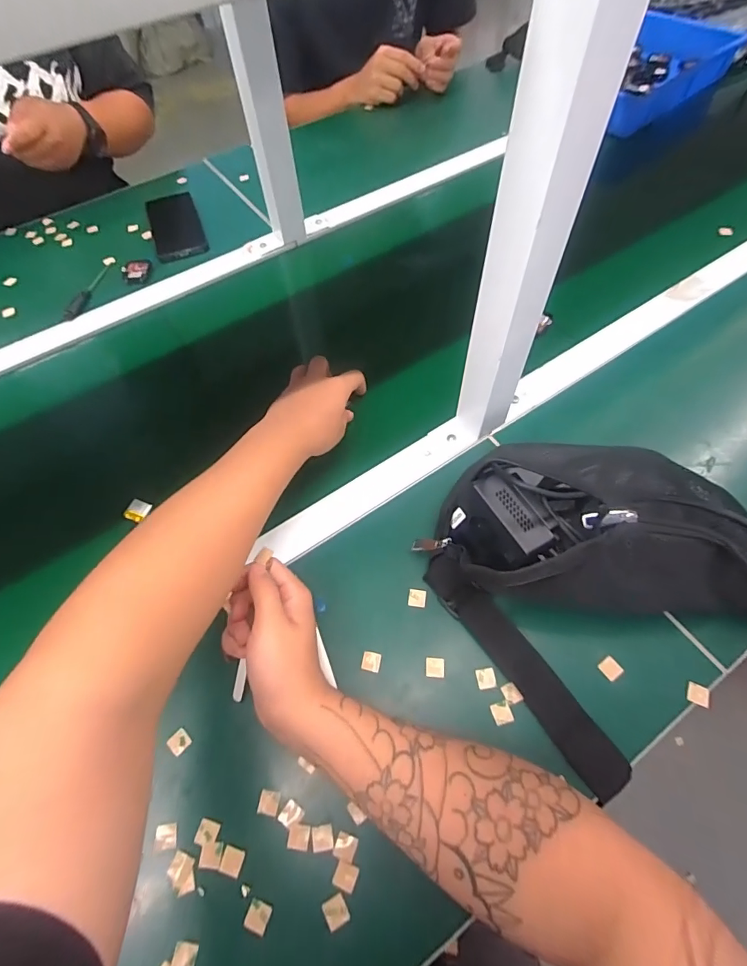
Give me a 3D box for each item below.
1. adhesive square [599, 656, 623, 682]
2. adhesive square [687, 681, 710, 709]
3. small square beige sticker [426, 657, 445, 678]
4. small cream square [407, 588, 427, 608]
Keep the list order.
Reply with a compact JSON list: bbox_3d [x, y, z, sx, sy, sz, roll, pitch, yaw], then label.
[{"bbox_3d":[0.201,0.157,0.384,0.015,0.004,0.016,-32,64,-13],"label":"adhesive square"},{"bbox_3d":[0.267,0.174,0.372,0.015,0.005,0.016,25,66,17],"label":"adhesive square"},{"bbox_3d":[0.053,0.158,0.388,0.016,0.004,0.016,3,62,6],"label":"small square beige sticker"},{"bbox_3d":[0.040,0.106,0.418,0.016,0.004,0.016,7,62,8],"label":"small cream square"}]

